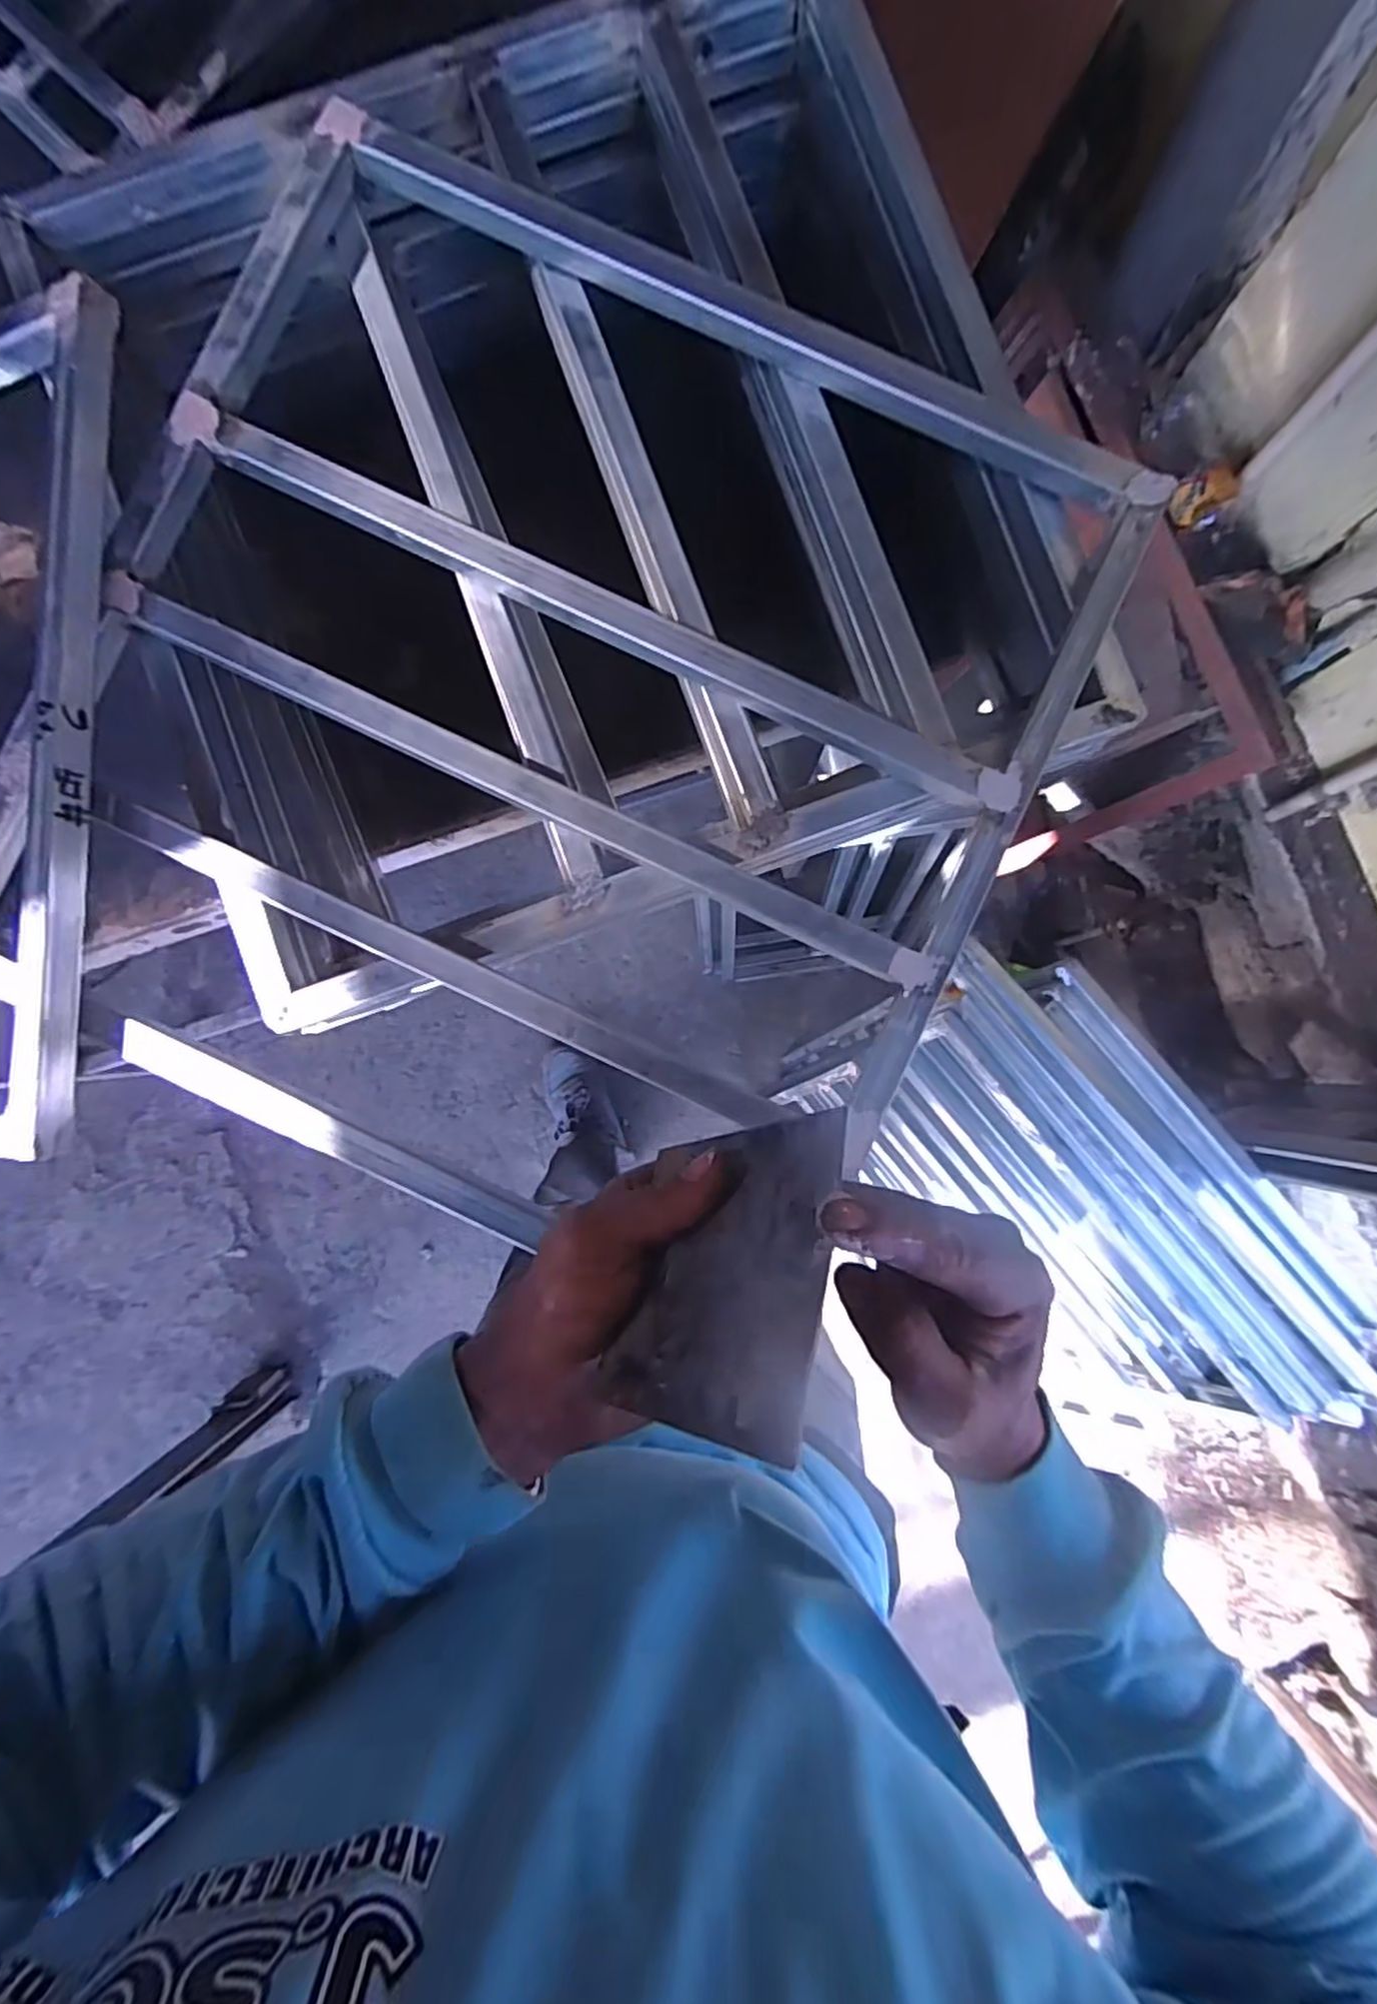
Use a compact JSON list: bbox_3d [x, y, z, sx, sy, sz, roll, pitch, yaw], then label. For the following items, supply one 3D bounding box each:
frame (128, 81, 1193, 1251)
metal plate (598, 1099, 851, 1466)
[{"bbox_3d":[-0.071,-0.183,0.424,0.540,0.037,0.553,25,87,3],"label":"frame"},{"bbox_3d":[0.015,0.097,0.271,0.081,0.118,0.004,-17,130,34],"label":"metal plate"}]

